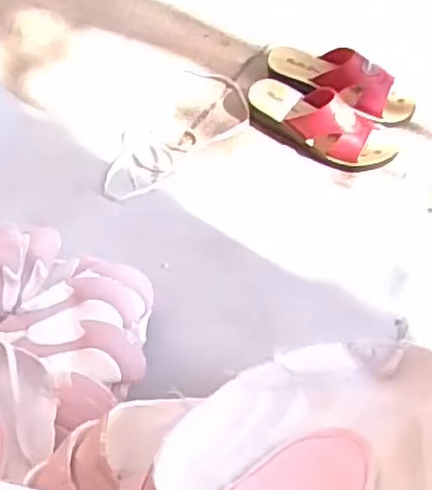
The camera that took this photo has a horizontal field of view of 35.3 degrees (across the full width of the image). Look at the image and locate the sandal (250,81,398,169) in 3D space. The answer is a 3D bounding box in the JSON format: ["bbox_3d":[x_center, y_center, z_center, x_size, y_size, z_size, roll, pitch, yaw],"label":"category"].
[{"bbox_3d":[0.142,-0.175,0.957,0.227,0.077,0.074,33,68,18],"label":"sandal"}]

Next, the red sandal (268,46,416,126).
[{"bbox_3d":[0.186,-0.254,0.996,0.228,0.090,0.077,36,69,19],"label":"red sandal"}]

